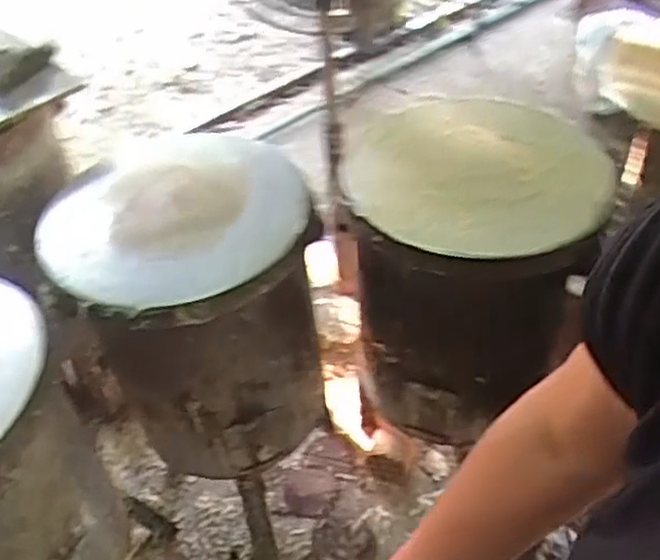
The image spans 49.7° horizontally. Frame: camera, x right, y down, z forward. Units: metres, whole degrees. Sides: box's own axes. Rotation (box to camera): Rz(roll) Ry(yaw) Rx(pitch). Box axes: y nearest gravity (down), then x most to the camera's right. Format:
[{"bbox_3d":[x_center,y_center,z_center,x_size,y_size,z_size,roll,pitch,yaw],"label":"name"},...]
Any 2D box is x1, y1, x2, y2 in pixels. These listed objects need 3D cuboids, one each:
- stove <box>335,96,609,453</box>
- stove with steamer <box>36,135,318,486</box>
[{"bbox_3d":[0.231,-0.011,1.239,0.365,0.516,0.397,-3,45,2],"label":"stove"},{"bbox_3d":[-0.205,0.202,1.356,0.390,0.859,0.380,-12,45,-7],"label":"stove with steamer"}]

